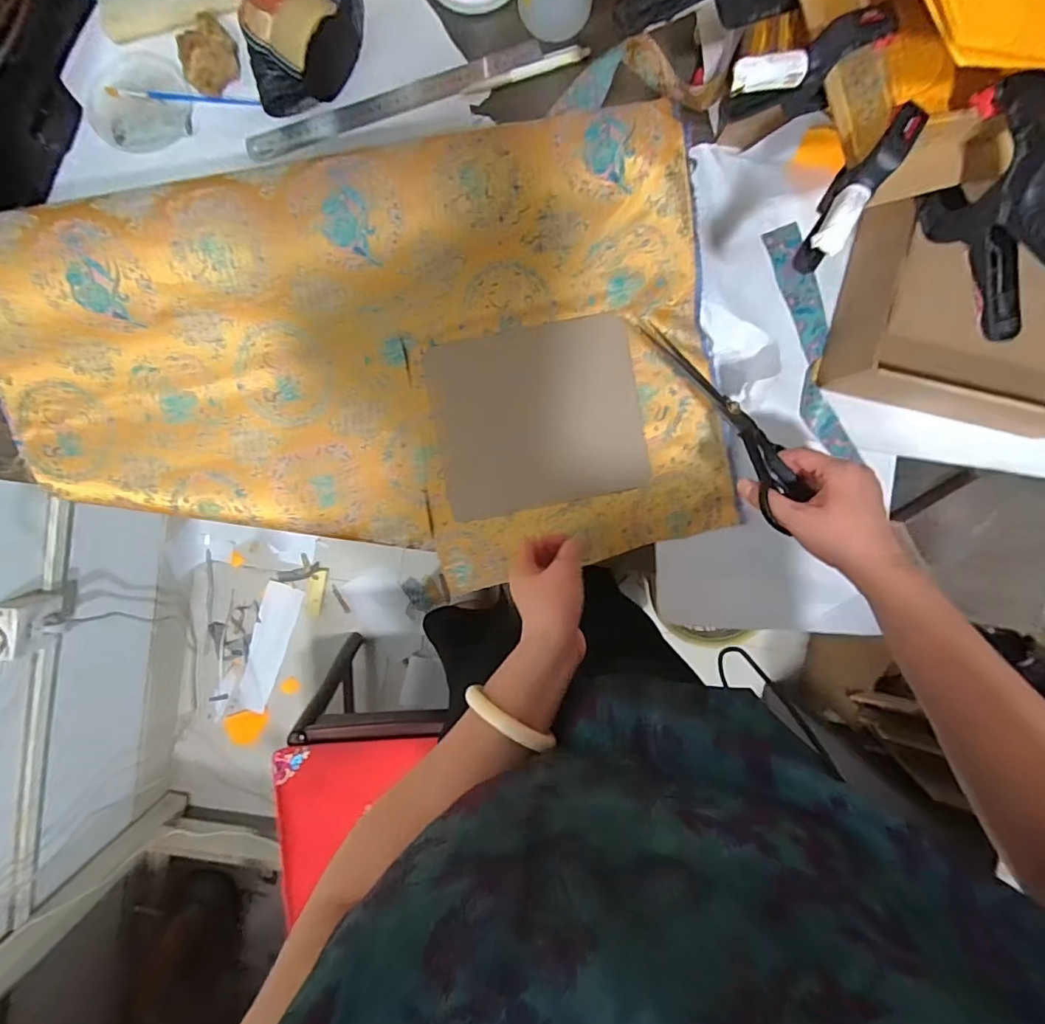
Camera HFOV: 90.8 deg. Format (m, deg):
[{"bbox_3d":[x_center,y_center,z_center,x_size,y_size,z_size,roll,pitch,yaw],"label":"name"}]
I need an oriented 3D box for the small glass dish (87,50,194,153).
[{"bbox_3d":[-0.391,-0.425,0.528,0.096,0.017,0.091,0,95,0],"label":"small glass dish"}]

